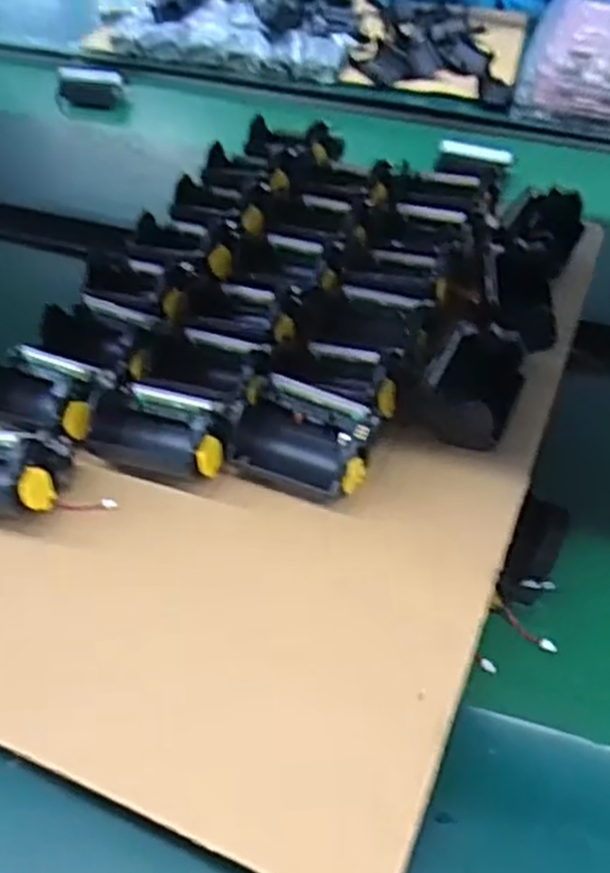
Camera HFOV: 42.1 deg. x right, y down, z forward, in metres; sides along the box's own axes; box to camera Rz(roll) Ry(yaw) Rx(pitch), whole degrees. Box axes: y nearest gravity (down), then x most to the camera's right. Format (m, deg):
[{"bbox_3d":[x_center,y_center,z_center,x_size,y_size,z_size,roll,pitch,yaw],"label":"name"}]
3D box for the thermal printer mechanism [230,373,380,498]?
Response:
[{"bbox_3d":[-0.002,0.000,0.435,0.077,0.039,0.056,23,51,17],"label":"thermal printer mechanism"}]

